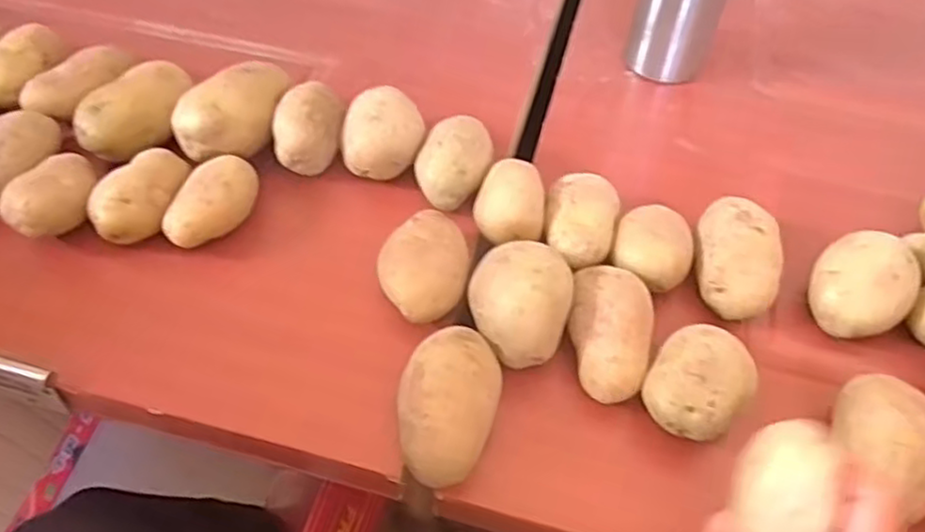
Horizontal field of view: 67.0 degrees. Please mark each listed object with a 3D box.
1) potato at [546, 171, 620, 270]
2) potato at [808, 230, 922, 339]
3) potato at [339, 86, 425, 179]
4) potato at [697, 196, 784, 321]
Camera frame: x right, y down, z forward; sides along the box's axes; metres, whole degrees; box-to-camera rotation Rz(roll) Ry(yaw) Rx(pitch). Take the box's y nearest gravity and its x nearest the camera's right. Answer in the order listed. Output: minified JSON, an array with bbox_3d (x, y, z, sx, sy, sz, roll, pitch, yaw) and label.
[{"bbox_3d":[0.080,-0.025,0.487,0.048,0.040,0.075,14,53,7],"label":"potato"},{"bbox_3d":[0.256,0.016,0.453,0.057,0.063,0.057,2,53,-2],"label":"potato"},{"bbox_3d":[-0.059,-0.092,0.512,0.057,0.060,0.053,2,53,-2],"label":"potato"},{"bbox_3d":[0.183,-0.002,0.473,0.054,0.046,0.079,20,54,11],"label":"potato"}]

